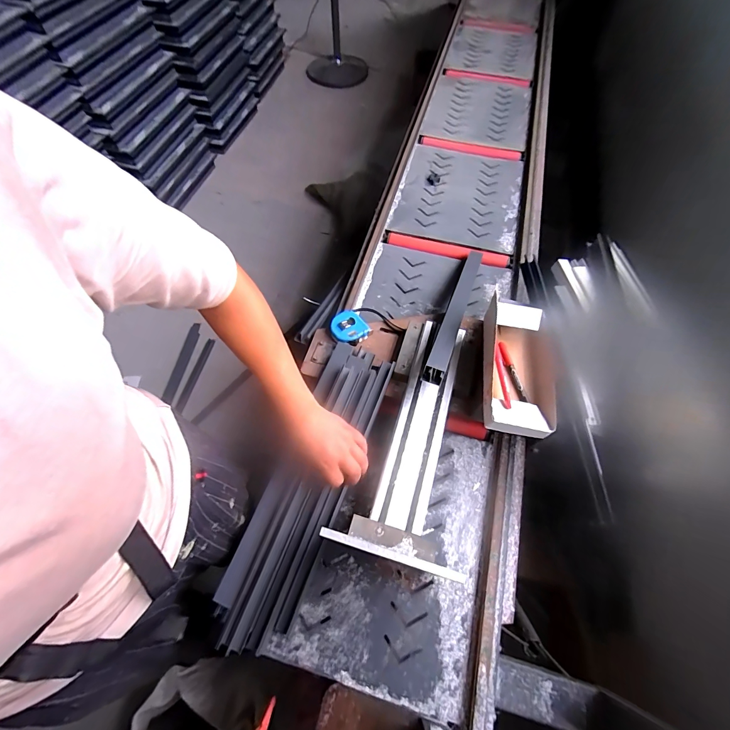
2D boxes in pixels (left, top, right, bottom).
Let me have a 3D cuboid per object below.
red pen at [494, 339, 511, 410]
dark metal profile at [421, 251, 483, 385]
[{"bbox_3d":[0.222,0.015,0.581,0.014,0.011,0.123,1,62,1],"label":"red pen"},{"bbox_3d":[0.189,-0.126,0.726,0.034,0.032,0.461,21,45,9],"label":"dark metal profile"}]

